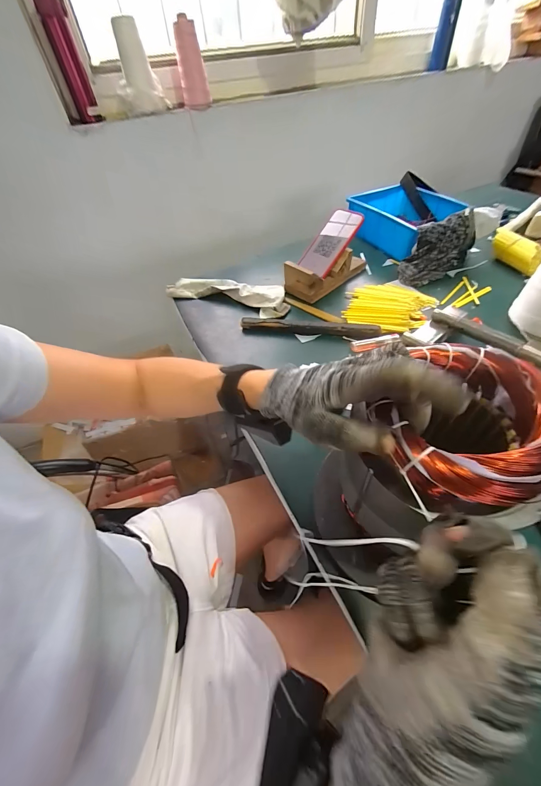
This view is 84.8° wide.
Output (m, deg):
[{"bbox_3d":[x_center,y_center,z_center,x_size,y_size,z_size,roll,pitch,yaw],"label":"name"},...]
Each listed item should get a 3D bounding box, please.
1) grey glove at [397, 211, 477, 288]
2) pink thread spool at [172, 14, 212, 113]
[{"bbox_3d":[0.361,-0.312,0.645,0.178,0.101,0.075,-34,54,-22],"label":"grey glove"},{"bbox_3d":[-0.202,-0.839,0.759,0.071,0.166,0.067,0,74,-1],"label":"pink thread spool"}]

